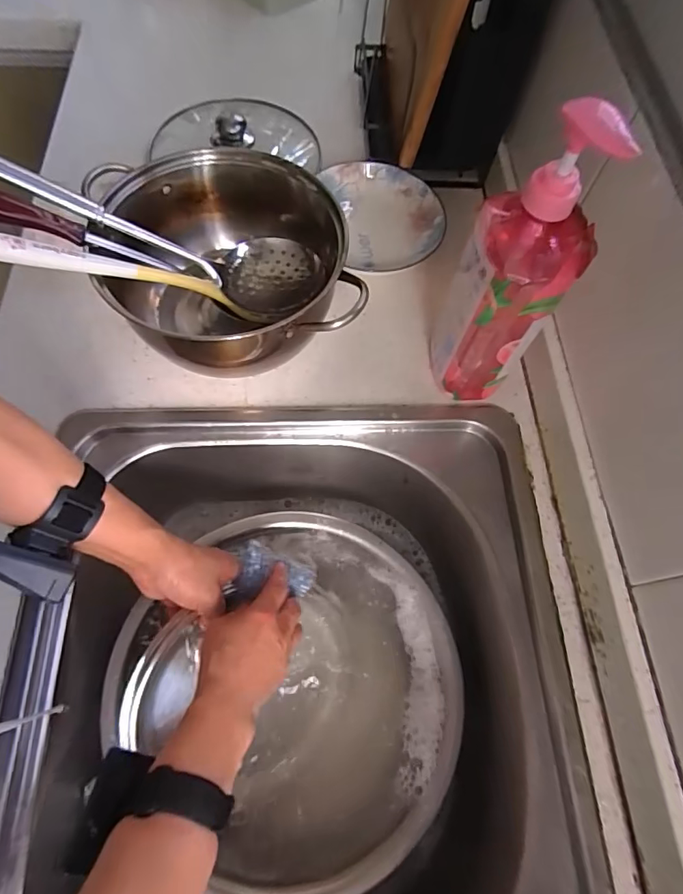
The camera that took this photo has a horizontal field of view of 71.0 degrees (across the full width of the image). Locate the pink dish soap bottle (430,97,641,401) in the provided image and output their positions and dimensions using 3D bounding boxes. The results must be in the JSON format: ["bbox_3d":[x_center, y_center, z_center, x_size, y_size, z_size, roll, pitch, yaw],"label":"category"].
[{"bbox_3d":[0.138,-0.138,0.386,0.082,0.241,0.071,25,68,8],"label":"pink dish soap bottle"}]

